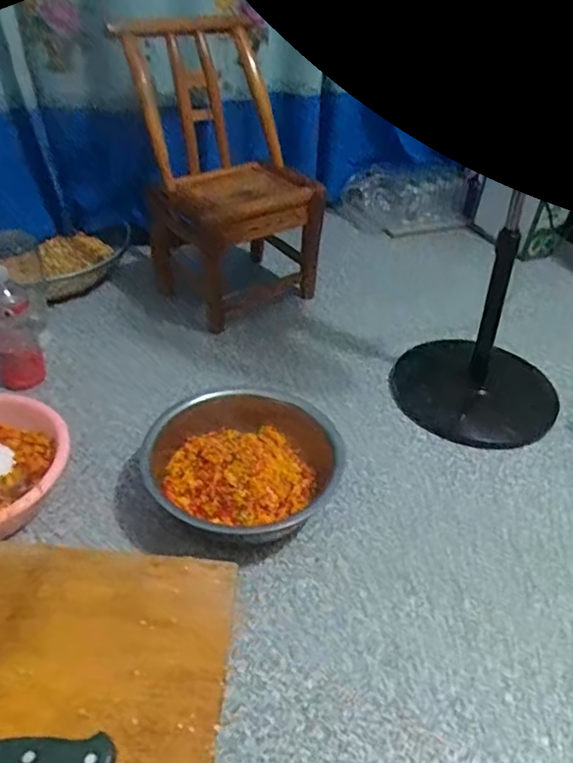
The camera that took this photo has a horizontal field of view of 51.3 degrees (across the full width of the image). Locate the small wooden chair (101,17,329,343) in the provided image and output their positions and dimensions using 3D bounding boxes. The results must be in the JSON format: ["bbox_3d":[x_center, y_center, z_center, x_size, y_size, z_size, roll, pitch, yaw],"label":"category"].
[{"bbox_3d":[-0.168,-0.568,1.575,0.420,0.645,0.536,-12,40,-17],"label":"small wooden chair"}]

